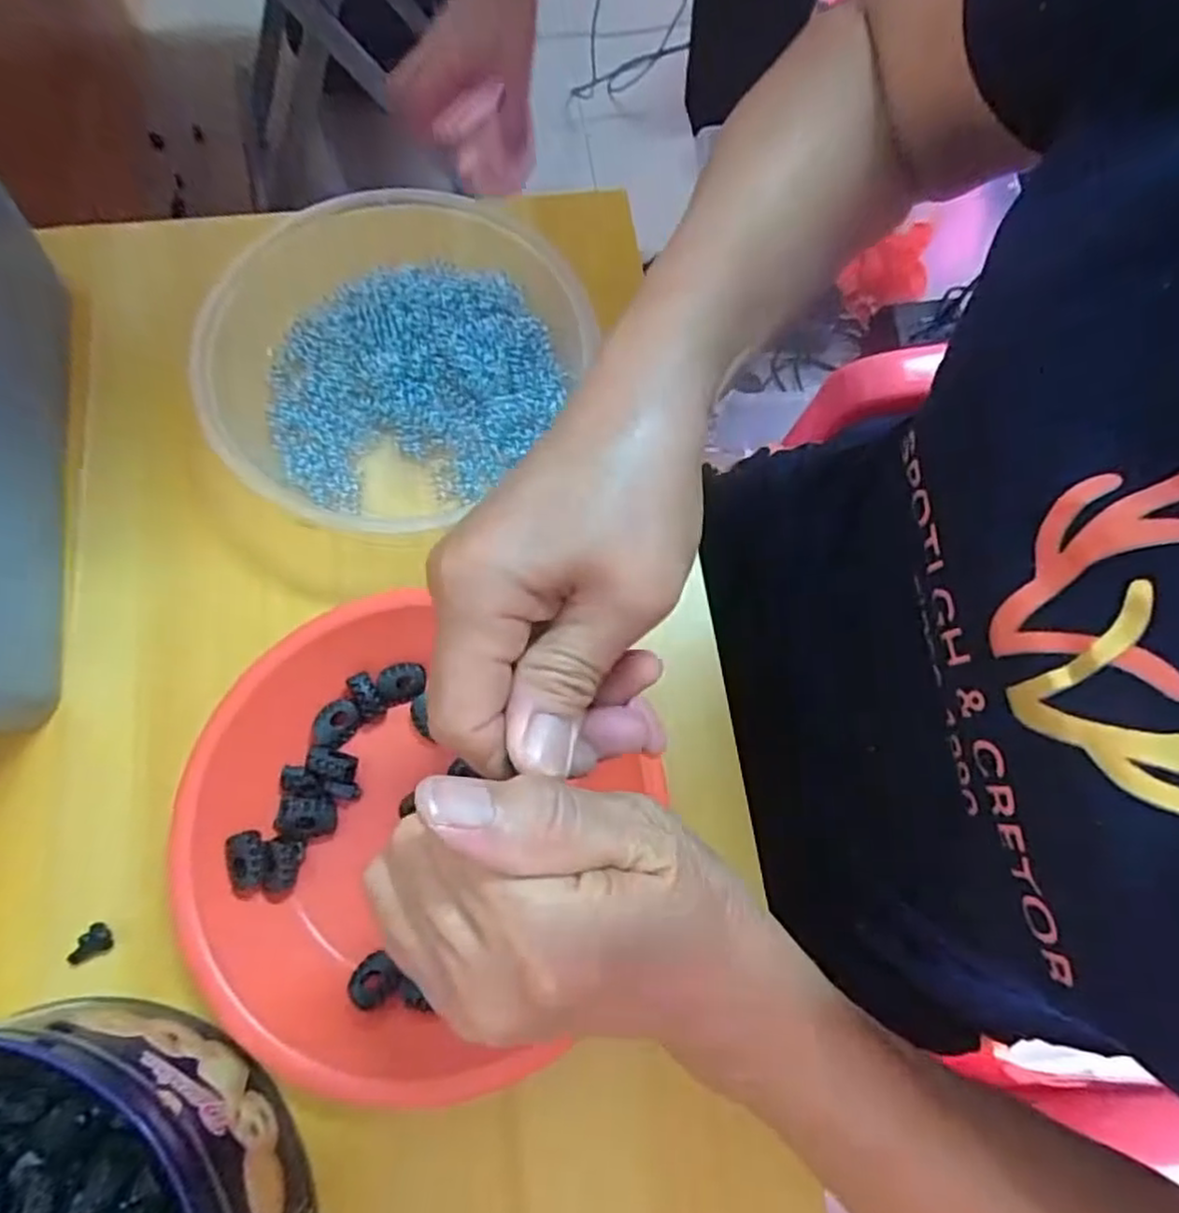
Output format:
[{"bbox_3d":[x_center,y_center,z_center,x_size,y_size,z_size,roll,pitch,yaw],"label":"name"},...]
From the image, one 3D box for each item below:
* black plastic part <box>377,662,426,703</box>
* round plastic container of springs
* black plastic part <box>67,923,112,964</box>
[{"bbox_3d":[-0.086,0.034,0.329,0.021,0.005,0.017,-19,99,-12],"label":"black plastic part"},{"bbox_3d":[-0.103,-0.131,0.366,0.186,0.042,0.171,-37,78,-12],"label":"round plastic container of springs"},{"bbox_3d":[-0.205,0.139,0.295,0.016,0.005,0.011,-40,78,-13],"label":"black plastic part"}]

